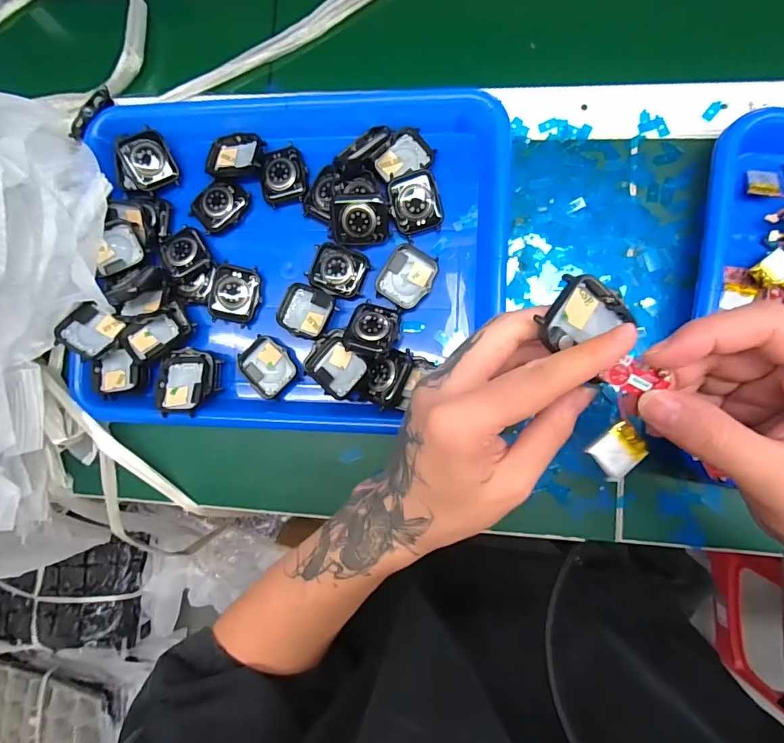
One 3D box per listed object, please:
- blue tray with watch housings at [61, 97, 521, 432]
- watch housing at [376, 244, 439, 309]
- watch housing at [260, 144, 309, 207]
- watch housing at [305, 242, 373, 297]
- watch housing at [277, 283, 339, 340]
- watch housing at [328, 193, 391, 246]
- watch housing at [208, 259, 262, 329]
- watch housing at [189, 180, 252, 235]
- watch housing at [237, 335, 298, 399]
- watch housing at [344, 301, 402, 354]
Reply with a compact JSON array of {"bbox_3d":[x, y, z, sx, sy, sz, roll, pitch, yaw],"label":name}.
[{"bbox_3d":[-0.079,-0.086,0.338,0.320,0.042,0.267,6,90,8],"label":"blue tray with watch housings"},{"bbox_3d":[0.012,-0.072,0.334,0.039,0.010,0.044,28,93,8],"label":"watch housing"},{"bbox_3d":[-0.086,-0.155,0.343,0.036,0.007,0.042,-6,88,8],"label":"watch housing"},{"bbox_3d":[-0.042,-0.078,0.336,0.044,0.009,0.036,24,92,8],"label":"watch housing"},{"bbox_3d":[-0.068,-0.046,0.337,0.045,0.009,0.038,26,93,8],"label":"watch housing"},{"bbox_3d":[-0.025,-0.114,0.328,0.043,0.011,0.036,-5,110,0],"label":"watch housing"},{"bbox_3d":[-0.124,-0.060,0.343,0.037,0.014,0.044,10,97,-9],"label":"watch housing"},{"bbox_3d":[-0.138,-0.133,0.348,0.046,0.008,0.033,-41,84,6],"label":"watch housing"},{"bbox_3d":[-0.098,-0.005,0.342,0.038,0.007,0.043,-45,83,5],"label":"watch housing"},{"bbox_3d":[-0.013,-0.032,0.324,0.038,0.009,0.043,14,60,-5],"label":"watch housing"}]

